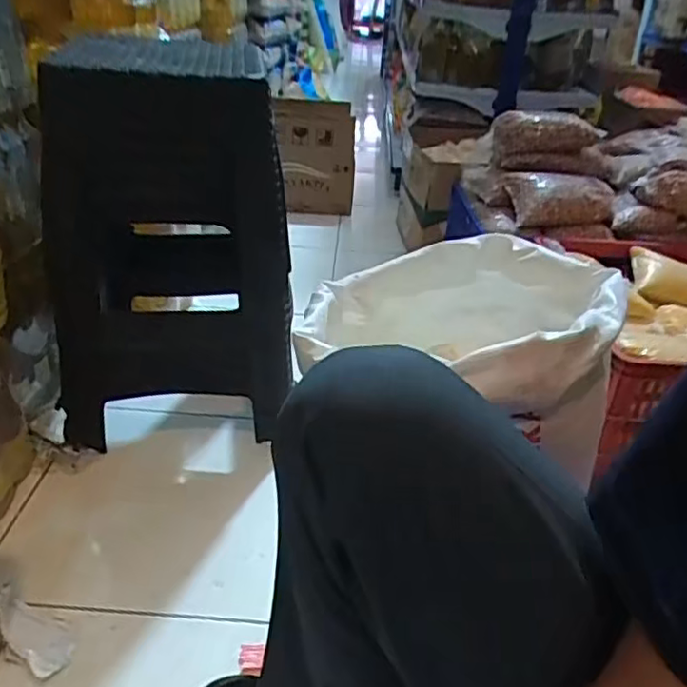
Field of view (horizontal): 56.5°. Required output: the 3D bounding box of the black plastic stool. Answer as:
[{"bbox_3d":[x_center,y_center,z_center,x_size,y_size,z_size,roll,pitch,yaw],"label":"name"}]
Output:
[{"bbox_3d":[-0.294,-0.192,1.055,0.360,0.528,0.408,-5,32,-16],"label":"black plastic stool"}]

